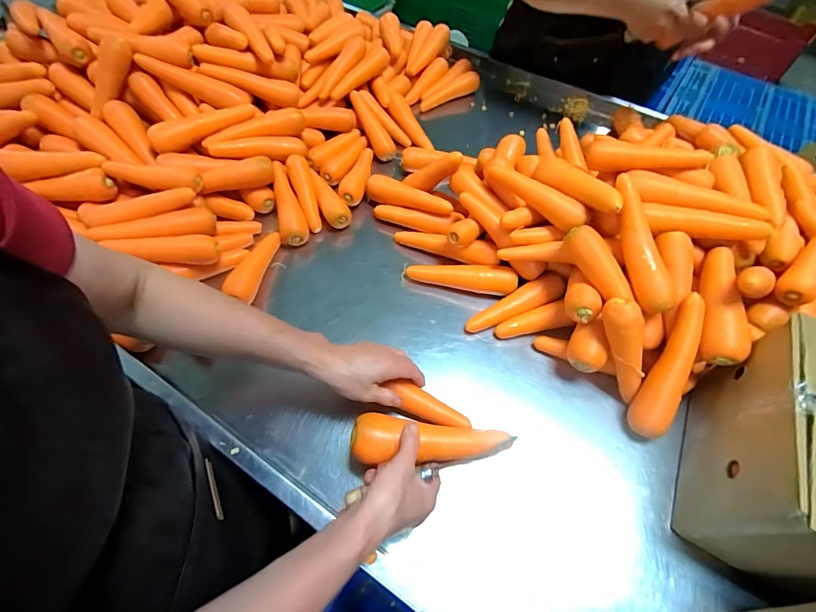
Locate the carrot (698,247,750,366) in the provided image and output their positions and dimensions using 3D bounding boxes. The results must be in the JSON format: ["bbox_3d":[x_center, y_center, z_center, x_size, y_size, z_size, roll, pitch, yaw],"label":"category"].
[{"bbox_3d":[0.431,-0.005,0.526,0.060,0.040,0.175,23,59,12],"label":"carrot"}]

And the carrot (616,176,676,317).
[{"bbox_3d":[0.315,-0.088,0.520,0.042,0.039,0.191,-9,83,-9],"label":"carrot"}]

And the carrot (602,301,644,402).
[{"bbox_3d":[0.290,0.064,0.509,0.035,0.152,0.039,-27,25,-19],"label":"carrot"}]

